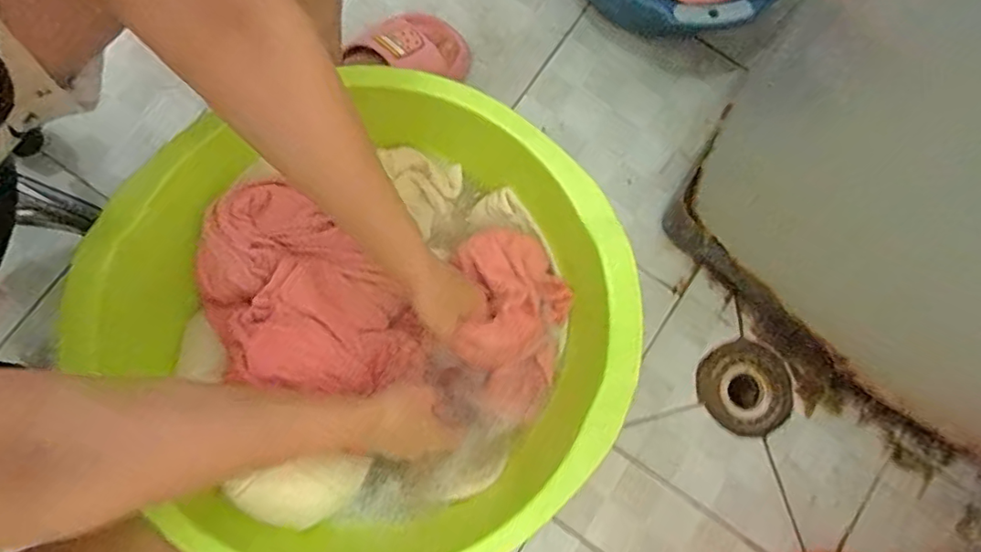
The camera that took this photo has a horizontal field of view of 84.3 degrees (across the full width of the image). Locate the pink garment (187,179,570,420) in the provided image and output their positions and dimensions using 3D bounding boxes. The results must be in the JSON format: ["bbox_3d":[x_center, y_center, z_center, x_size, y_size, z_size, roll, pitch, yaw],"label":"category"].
[{"bbox_3d":[-0.098,0.024,0.516,0.343,0.070,0.180,13,75,-12],"label":"pink garment"}]

